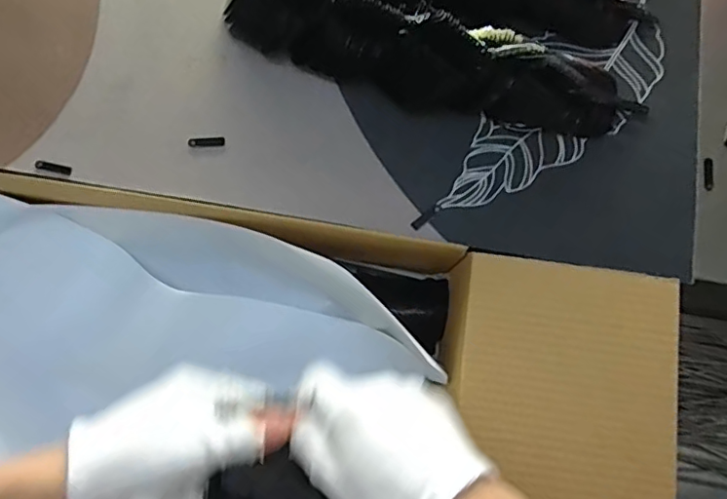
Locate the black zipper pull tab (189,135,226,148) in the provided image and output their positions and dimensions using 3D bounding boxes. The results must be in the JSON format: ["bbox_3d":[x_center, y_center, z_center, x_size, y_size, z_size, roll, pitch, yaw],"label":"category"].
[{"bbox_3d":[-0.115,-0.079,0.419,0.025,0.004,0.007,-6,75,-4],"label":"black zipper pull tab"}]

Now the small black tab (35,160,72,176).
[{"bbox_3d":[-0.222,-0.059,0.408,0.026,0.004,0.008,14,75,2],"label":"small black tab"}]

